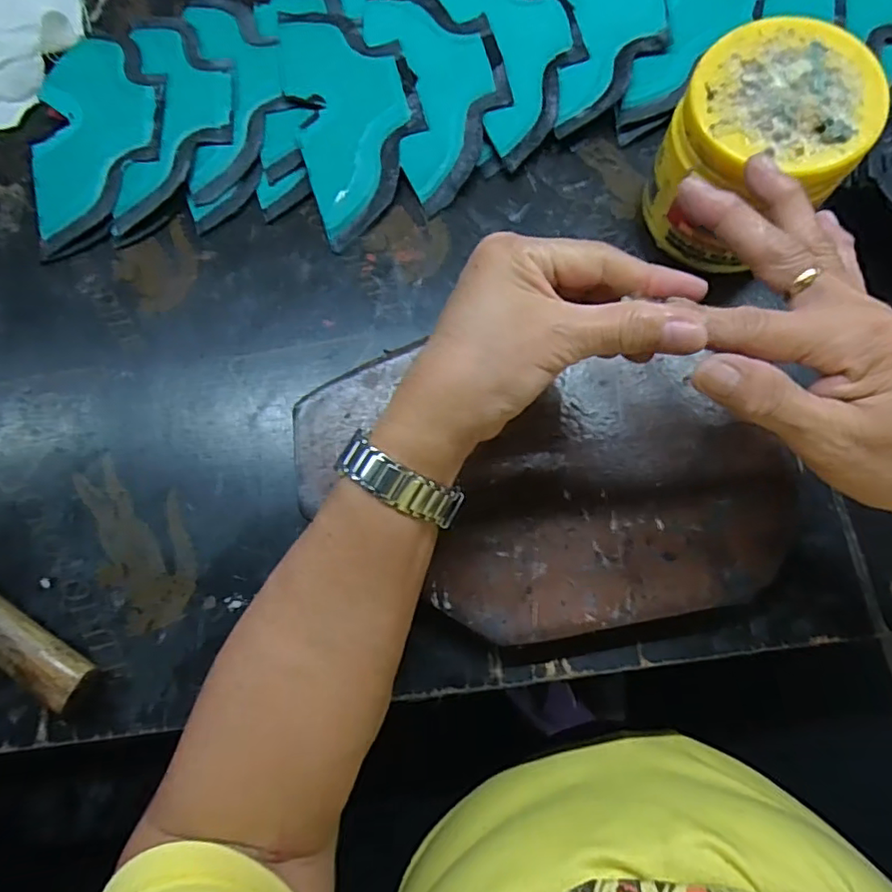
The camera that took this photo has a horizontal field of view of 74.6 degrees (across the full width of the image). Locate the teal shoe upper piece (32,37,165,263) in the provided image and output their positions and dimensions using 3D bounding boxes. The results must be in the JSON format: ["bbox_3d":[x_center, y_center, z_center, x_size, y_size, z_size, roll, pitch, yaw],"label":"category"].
[{"bbox_3d":[-0.234,-0.209,0.394,0.084,0.013,0.161,-4,73,1],"label":"teal shoe upper piece"}]

